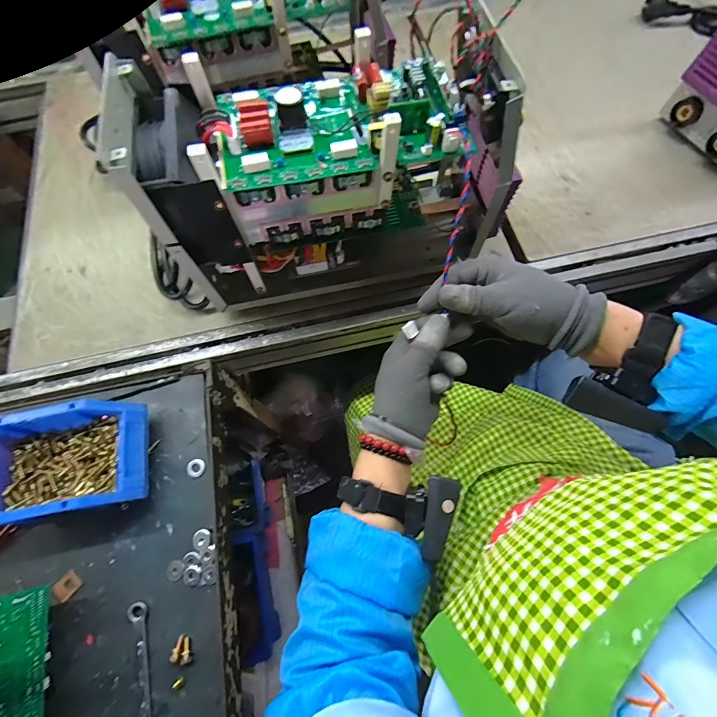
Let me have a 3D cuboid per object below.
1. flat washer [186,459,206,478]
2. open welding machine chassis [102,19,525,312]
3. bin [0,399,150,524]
[{"bbox_3d":[-0.188,0.127,0.416,0.022,0.004,0.020,-14,69,-3],"label":"flat washer"},{"bbox_3d":[-0.035,-0.190,0.411,0.374,0.229,0.146,-11,69,-2],"label":"open welding machine chassis"},{"bbox_3d":[-0.317,0.113,0.391,0.156,0.079,0.107,-11,69,-2],"label":"bin"}]

